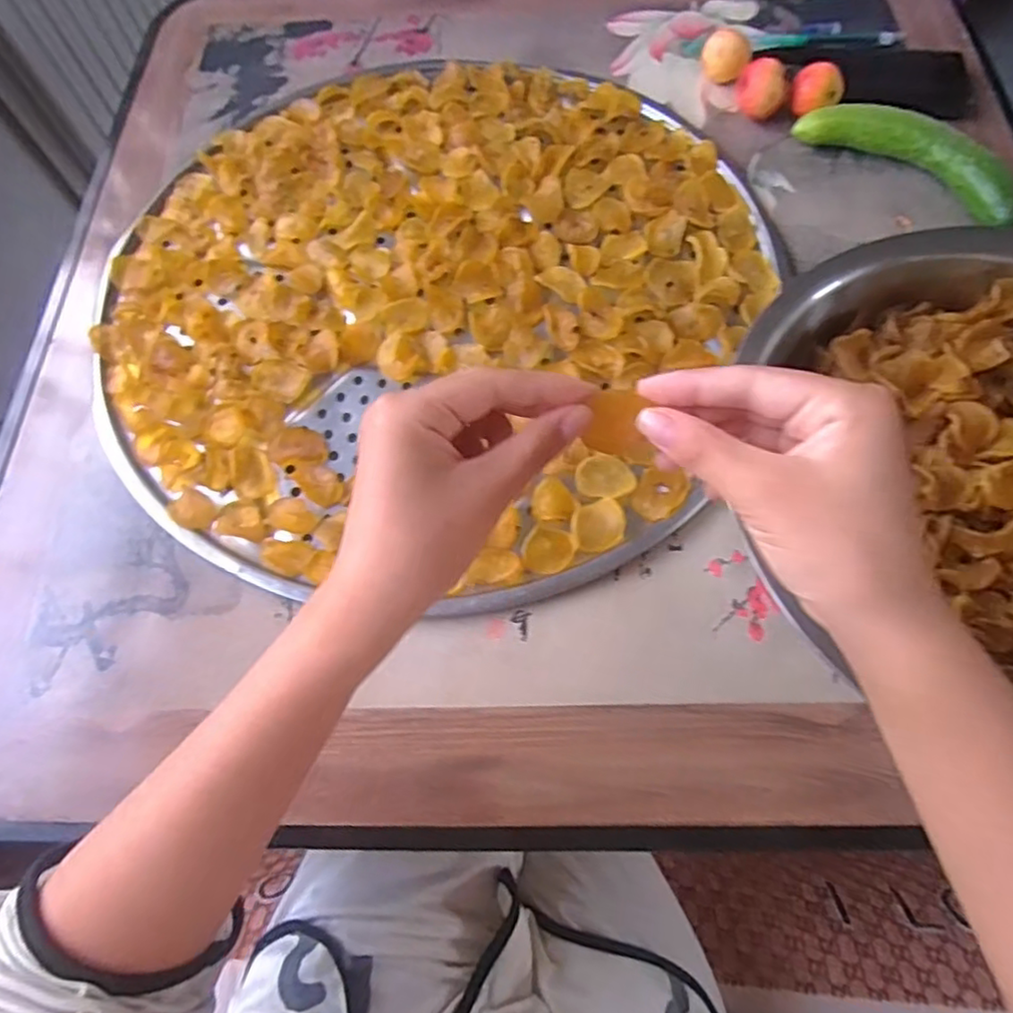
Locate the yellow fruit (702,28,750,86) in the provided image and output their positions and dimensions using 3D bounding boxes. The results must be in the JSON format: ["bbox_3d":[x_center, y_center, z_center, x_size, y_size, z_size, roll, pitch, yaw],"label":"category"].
[{"bbox_3d":[0.192,-0.392,0.556,0.039,0.039,0.032,14,70,7],"label":"yellow fruit"}]

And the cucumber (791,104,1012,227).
[{"bbox_3d":[0.320,-0.272,0.498,0.048,0.042,0.181,-43,73,-14],"label":"cucumber"}]

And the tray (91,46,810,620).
[{"bbox_3d":[-0.057,-0.169,0.480,0.469,0.014,0.486,-1,68,2],"label":"tray"}]

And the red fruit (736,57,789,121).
[{"bbox_3d":[0.215,-0.349,0.531,0.039,0.045,0.033,10,69,6],"label":"red fruit"}]

